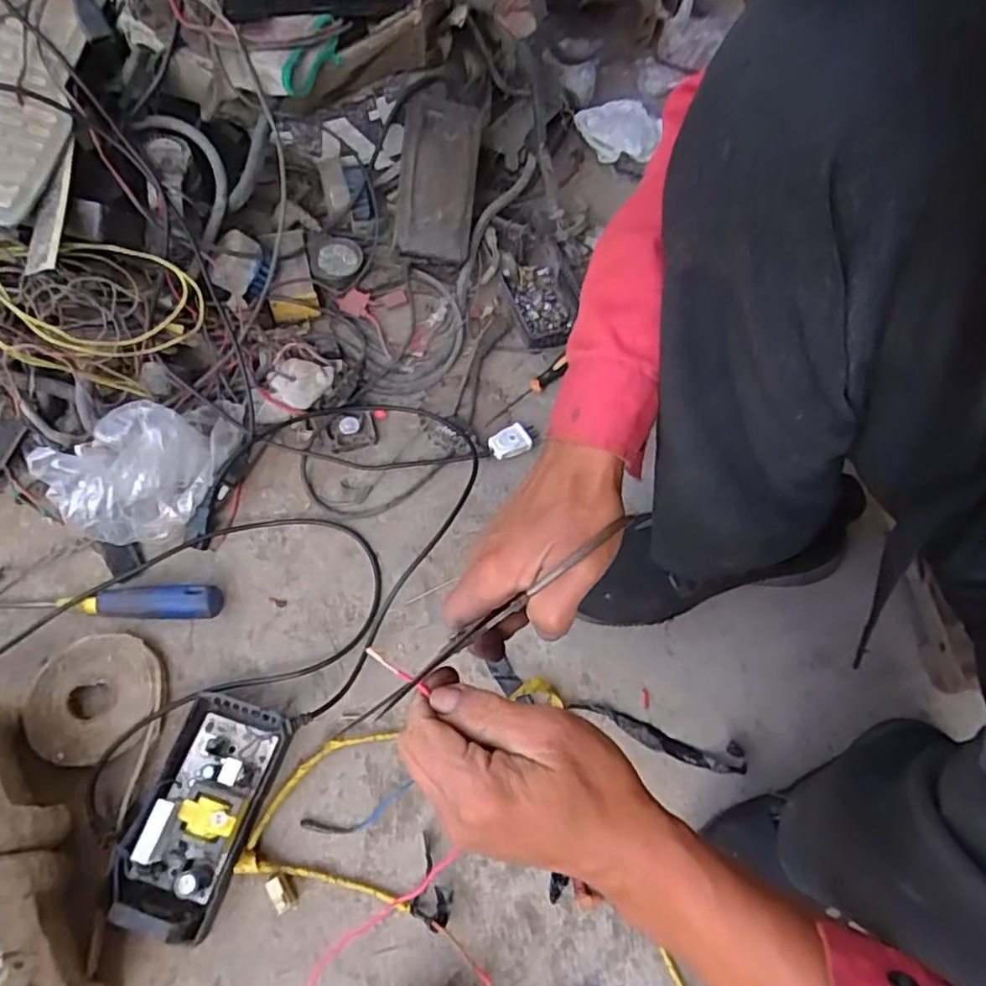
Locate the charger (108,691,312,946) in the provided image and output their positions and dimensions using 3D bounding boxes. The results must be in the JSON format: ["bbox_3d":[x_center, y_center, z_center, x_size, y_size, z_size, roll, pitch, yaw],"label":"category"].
[{"bbox_3d":[-0.234,0.248,0.515,0.091,0.048,0.166,17,65,6],"label":"charger"}]

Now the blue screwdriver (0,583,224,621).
[{"bbox_3d":[-0.378,0.097,0.596,0.244,0.023,0.032,2,64,-1],"label":"blue screwdriver"}]

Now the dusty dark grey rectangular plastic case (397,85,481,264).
[{"bbox_3d":[-0.064,-0.366,0.747,0.082,0.030,0.187,6,96,1],"label":"dusty dark grey rectangular plastic case"}]

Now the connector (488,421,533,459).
[{"bbox_3d":[0.017,-0.056,0.708,0.046,0.019,0.034,-19,67,-11],"label":"connector"}]

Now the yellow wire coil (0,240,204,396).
[{"bbox_3d":[-0.380,-0.169,0.621,0.186,0.119,0.104,-18,66,-15],"label":"yellow wire coil"}]

